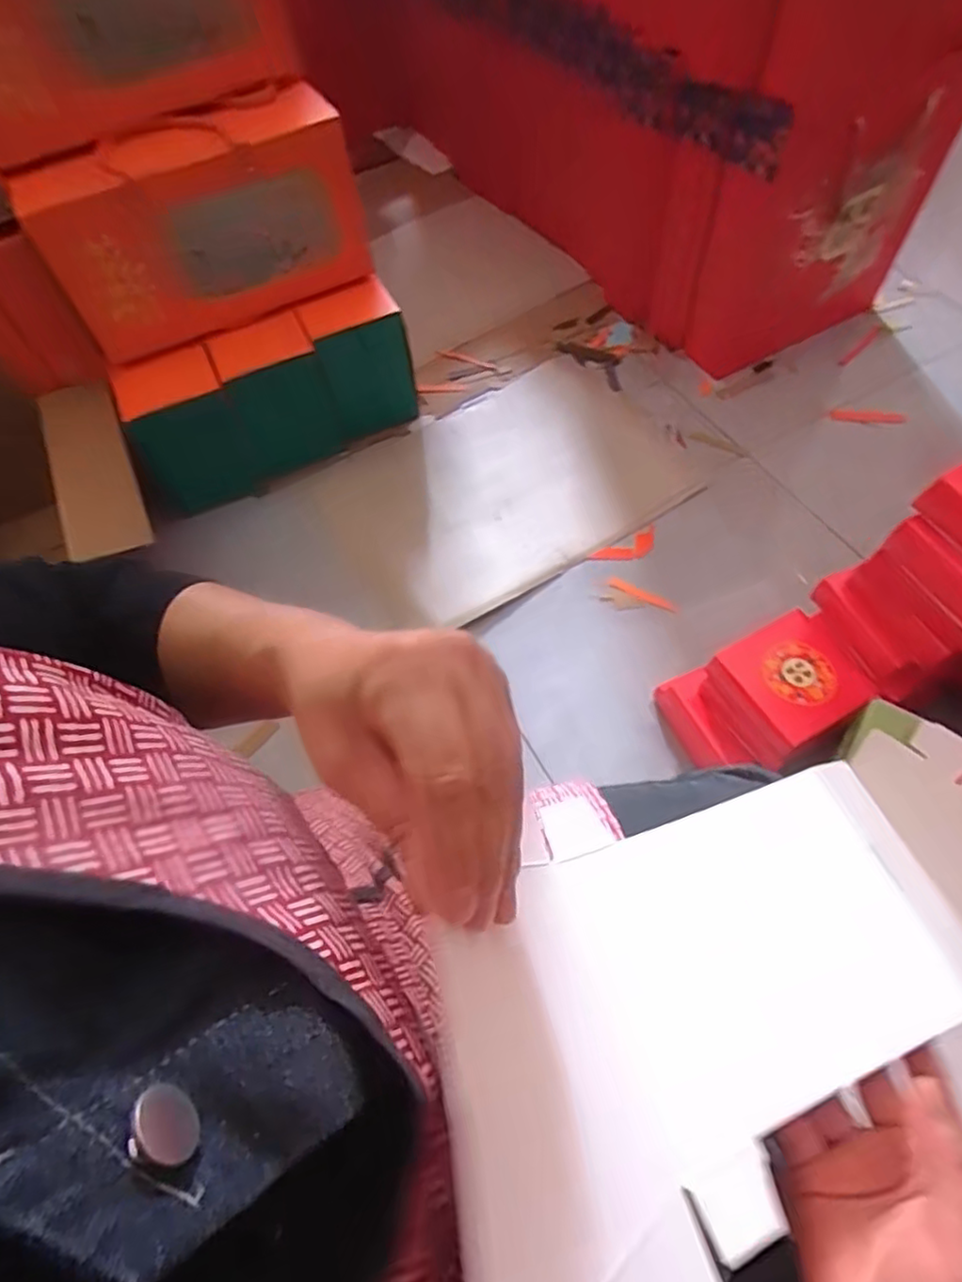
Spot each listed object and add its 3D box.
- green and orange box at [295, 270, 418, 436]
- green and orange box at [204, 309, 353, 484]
[{"bbox_3d":[-0.225,-0.520,1.184,0.163,0.220,0.133,-24,60,-11],"label":"green and orange box"},{"bbox_3d":[-0.373,-0.450,1.164,0.174,0.199,0.168,-24,60,-11],"label":"green and orange box"}]

